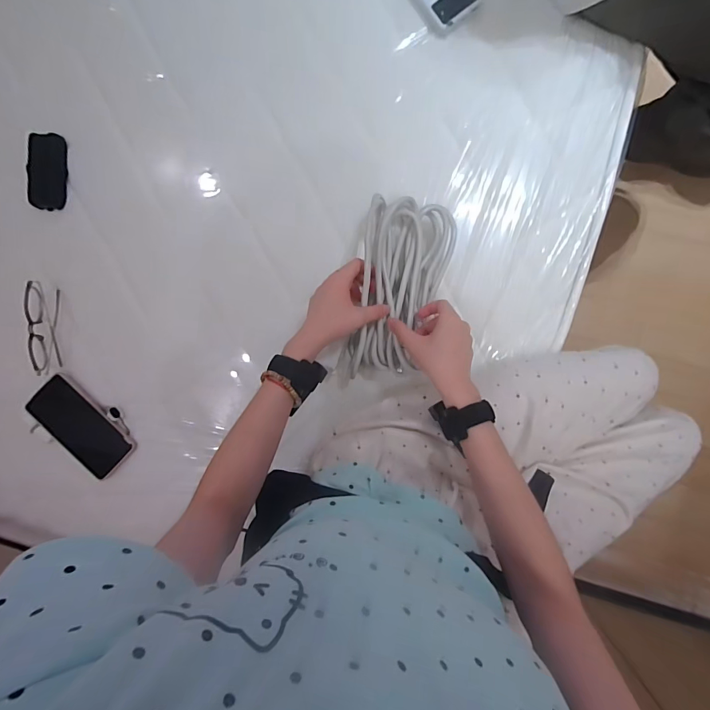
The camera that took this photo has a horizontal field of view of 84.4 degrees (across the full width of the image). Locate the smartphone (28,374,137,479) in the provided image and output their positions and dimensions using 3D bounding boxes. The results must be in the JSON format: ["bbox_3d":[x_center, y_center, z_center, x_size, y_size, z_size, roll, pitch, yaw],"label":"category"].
[{"bbox_3d":[-0.426,0.112,0.607,0.167,0.015,0.091,44,96,3],"label":"smartphone"}]

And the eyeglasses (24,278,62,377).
[{"bbox_3d":[-0.477,-0.040,0.597,0.032,0.032,0.138,-3,92,6],"label":"eyeglasses"}]

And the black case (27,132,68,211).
[{"bbox_3d":[-0.478,-0.285,0.610,0.048,0.025,0.113,3,92,6],"label":"black case"}]

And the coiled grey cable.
[{"bbox_3d":[0.059,-0.085,0.500,0.107,0.072,0.220,12,92,5],"label":"coiled grey cable"}]

